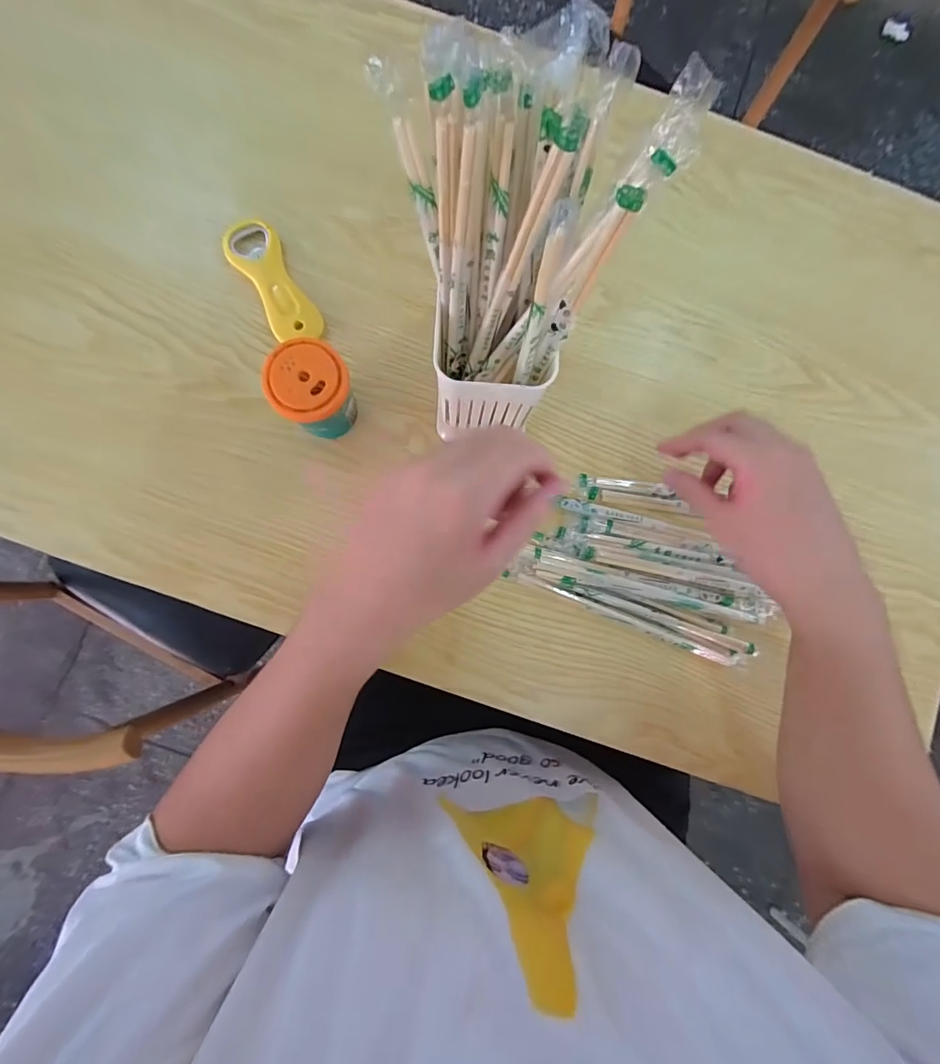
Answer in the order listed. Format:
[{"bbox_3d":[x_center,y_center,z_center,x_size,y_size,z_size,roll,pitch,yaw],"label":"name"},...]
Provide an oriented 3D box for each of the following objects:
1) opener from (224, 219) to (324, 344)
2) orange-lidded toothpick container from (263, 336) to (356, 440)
[{"bbox_3d":[-0.172,-0.217,0.403,0.045,0.017,0.116,-29,86,-7],"label":"opener"},{"bbox_3d":[-0.121,-0.106,0.361,0.059,0.071,0.060,-21,85,-6],"label":"orange-lidded toothpick container"}]

